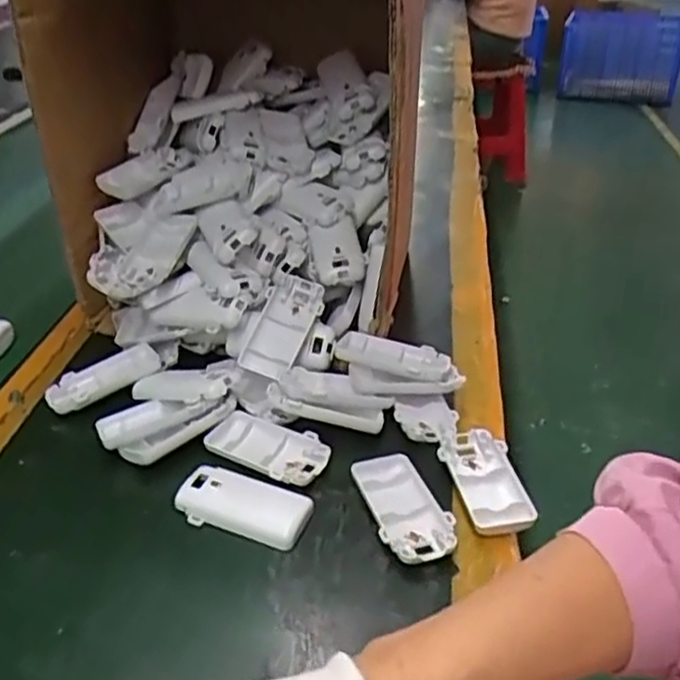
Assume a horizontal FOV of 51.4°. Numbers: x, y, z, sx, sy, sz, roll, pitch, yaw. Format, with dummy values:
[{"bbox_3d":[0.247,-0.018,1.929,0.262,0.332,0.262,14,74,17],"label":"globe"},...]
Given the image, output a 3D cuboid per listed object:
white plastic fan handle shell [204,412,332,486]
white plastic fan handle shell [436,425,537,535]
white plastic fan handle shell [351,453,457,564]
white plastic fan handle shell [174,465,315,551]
[{"bbox_3d":[-0.054,0.082,0.546,0.093,0.012,0.049,17,37,22],"label":"white plastic fan handle shell"},{"bbox_3d":[0.104,0.099,0.517,0.050,0.010,0.099,-2,34,-6],"label":"white plastic fan handle shell"},{"bbox_3d":[0.043,0.118,0.499,0.051,0.012,0.095,-14,37,-22],"label":"white plastic fan handle shell"},{"bbox_3d":[-0.068,0.115,0.502,0.093,0.010,0.047,12,35,15],"label":"white plastic fan handle shell"}]

